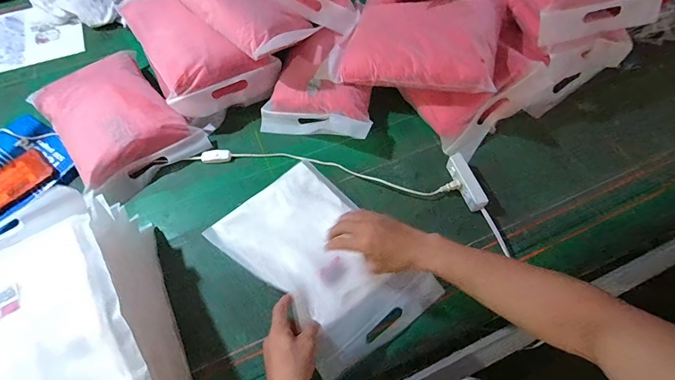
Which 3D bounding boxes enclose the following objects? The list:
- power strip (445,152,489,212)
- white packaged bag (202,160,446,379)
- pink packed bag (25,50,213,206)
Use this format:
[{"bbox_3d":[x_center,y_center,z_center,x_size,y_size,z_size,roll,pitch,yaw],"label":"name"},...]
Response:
[{"bbox_3d":[0.240,-0.013,0.668,0.023,0.044,0.111,-17,65,-9],"label":"power strip"},{"bbox_3d":[-0.028,0.112,0.608,0.231,0.055,0.348,-38,70,-18],"label":"white packaged bag"},{"bbox_3d":[-0.438,-0.139,0.705,0.220,0.092,0.303,-41,71,-19],"label":"pink packed bag"}]

